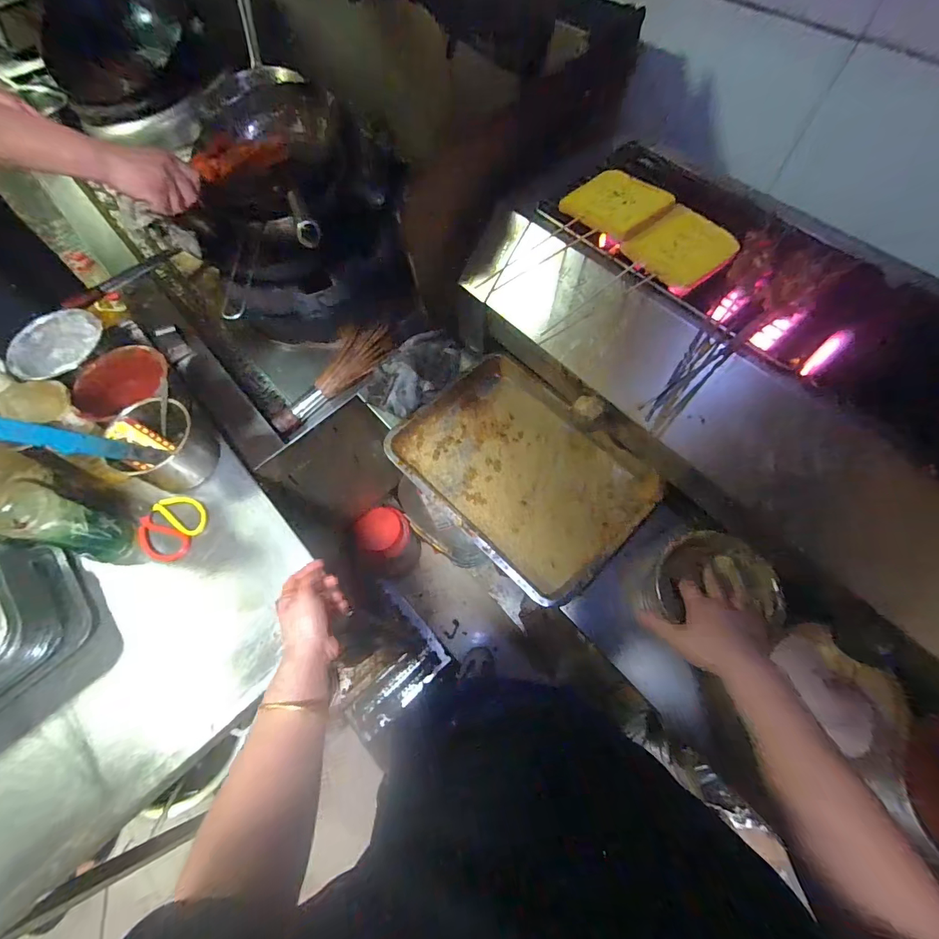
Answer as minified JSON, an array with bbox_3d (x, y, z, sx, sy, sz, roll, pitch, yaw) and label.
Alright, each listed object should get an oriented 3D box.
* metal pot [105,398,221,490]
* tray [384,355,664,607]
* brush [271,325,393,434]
[{"bbox_3d":[-0.484,-0.037,0.671,0.106,0.106,0.124,19,67,10],"label":"metal pot"},{"bbox_3d":[0.080,0.000,0.668,0.265,0.044,0.370,-42,70,-16],"label":"tray"},{"bbox_3d":[-0.260,-0.175,0.792,0.268,0.043,0.079,-43,70,-1],"label":"brush"}]

